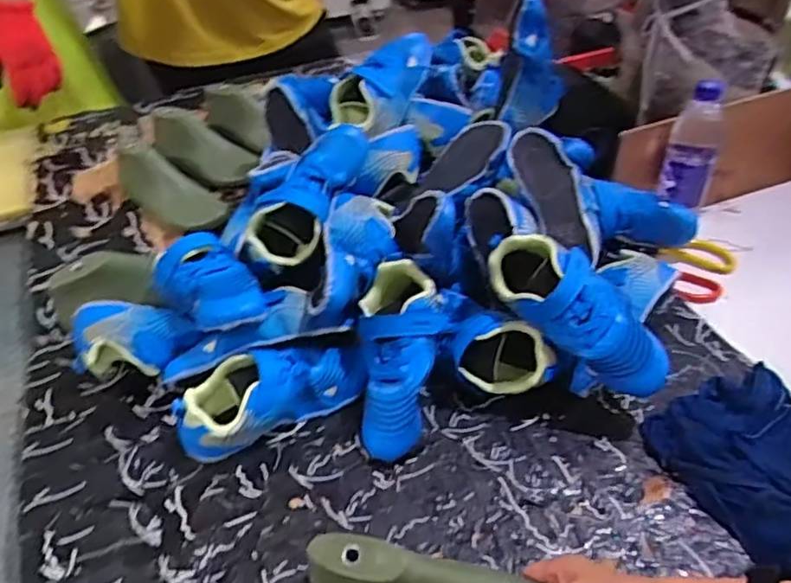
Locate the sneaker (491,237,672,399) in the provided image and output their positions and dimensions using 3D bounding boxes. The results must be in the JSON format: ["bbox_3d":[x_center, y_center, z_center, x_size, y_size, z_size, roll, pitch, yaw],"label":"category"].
[{"bbox_3d":[0.190,0.023,0.694,0.079,0.085,0.206,-36,70,-30],"label":"sneaker"}]

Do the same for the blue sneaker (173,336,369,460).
[{"bbox_3d":[-0.129,0.106,0.708,0.204,0.077,0.081,-26,49,-23],"label":"blue sneaker"}]

